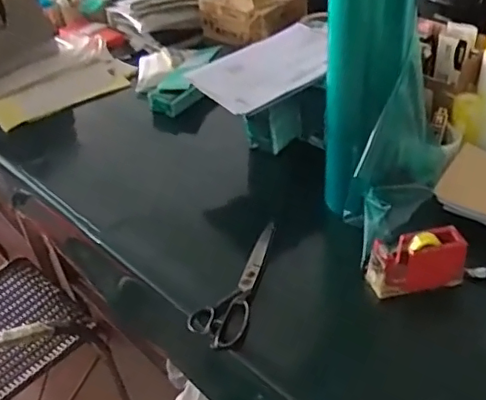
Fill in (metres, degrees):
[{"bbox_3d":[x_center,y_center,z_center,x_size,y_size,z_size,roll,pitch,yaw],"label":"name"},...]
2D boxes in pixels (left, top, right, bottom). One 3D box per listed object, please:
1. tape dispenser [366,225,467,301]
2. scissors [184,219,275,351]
[{"bbox_3d":[0.260,0.095,0.866,0.139,0.074,0.058,-7,37,-1],"label":"tape dispenser"},{"bbox_3d":[-0.009,0.123,0.917,0.085,0.023,0.280,7,40,17],"label":"scissors"}]

